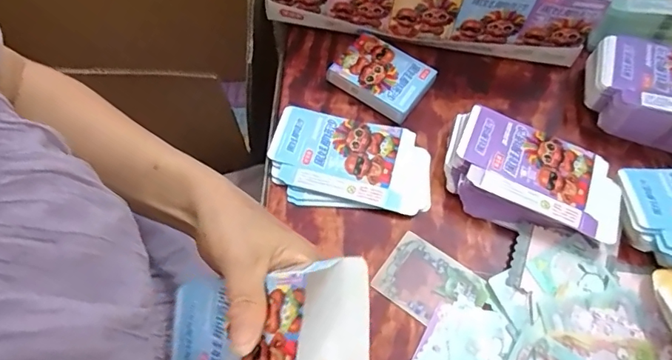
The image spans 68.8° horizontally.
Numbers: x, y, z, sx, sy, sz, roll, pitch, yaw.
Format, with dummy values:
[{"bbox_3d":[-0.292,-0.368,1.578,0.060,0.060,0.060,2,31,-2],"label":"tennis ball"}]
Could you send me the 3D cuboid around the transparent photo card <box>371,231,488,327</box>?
[{"bbox_3d":[0.082,0.091,0.424,0.084,0.004,0.062,34,67,15],"label":"transparent photo card"}]

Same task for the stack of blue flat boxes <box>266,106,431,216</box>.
[{"bbox_3d":[0.014,-0.017,0.471,0.152,0.011,0.097,9,63,3],"label":"stack of blue flat boxes"}]

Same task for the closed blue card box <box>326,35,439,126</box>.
[{"bbox_3d":[0.047,-0.107,0.509,0.095,0.025,0.066,33,67,15],"label":"closed blue card box"}]

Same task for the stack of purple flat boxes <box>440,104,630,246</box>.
[{"bbox_3d":[0.178,0.000,0.448,0.157,0.038,0.088,23,65,10],"label":"stack of purple flat boxes"}]

